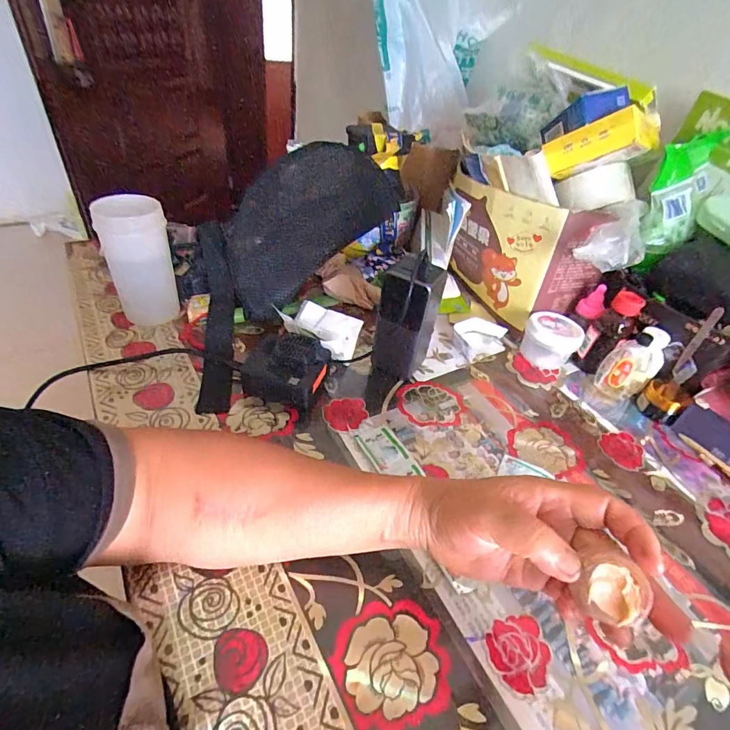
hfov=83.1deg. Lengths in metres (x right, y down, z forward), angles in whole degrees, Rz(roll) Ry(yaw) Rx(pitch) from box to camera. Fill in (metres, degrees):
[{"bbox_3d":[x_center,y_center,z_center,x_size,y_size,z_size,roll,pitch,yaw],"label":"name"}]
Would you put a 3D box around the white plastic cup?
[{"bbox_3d":[-0.256,-0.110,0.475,0.067,0.142,0.066,-14,45,-24],"label":"white plastic cup"}]

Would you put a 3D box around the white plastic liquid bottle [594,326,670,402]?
[{"bbox_3d":[0.321,-0.001,0.494,0.050,0.088,0.040,35,48,28],"label":"white plastic liquid bottle"}]

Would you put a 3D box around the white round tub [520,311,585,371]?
[{"bbox_3d":[0.242,-0.032,0.539,0.067,0.054,0.065,27,44,21],"label":"white round tub"}]

